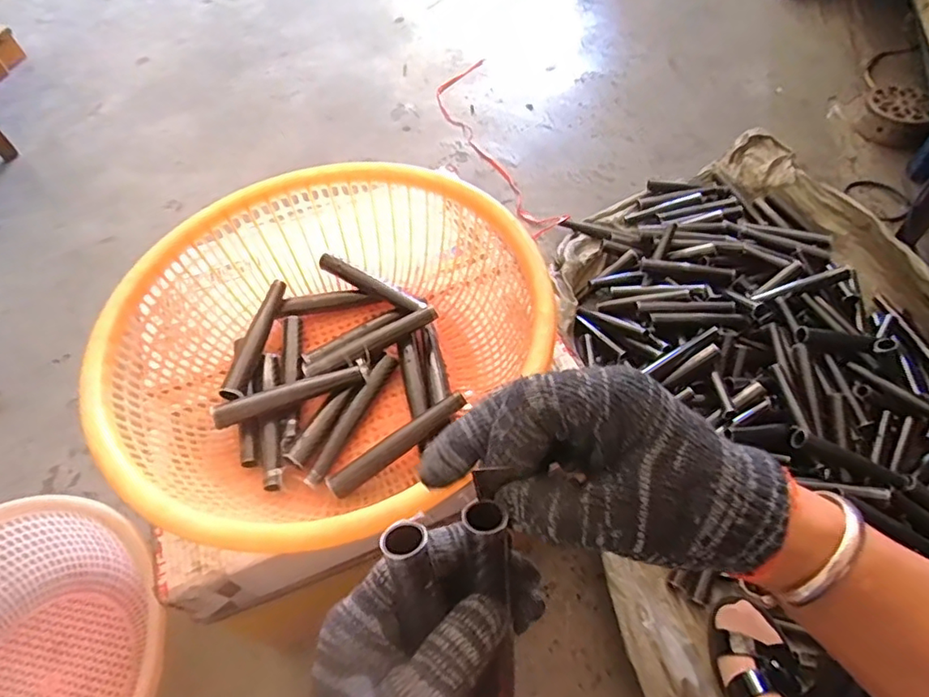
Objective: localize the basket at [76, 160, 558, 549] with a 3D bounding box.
[{"bbox_3d":[-0.135,-0.010,0.556,0.390,0.132,0.358,-2,57,4],"label":"basket"}]

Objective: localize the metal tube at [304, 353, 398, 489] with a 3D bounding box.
[{"bbox_3d":[-0.112,0.068,0.557,0.015,0.019,0.153,21,61,18],"label":"metal tube"}]

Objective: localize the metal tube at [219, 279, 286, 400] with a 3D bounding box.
[{"bbox_3d":[-0.226,-0.012,0.600,0.022,0.019,0.149,3,57,7],"label":"metal tube"}]

